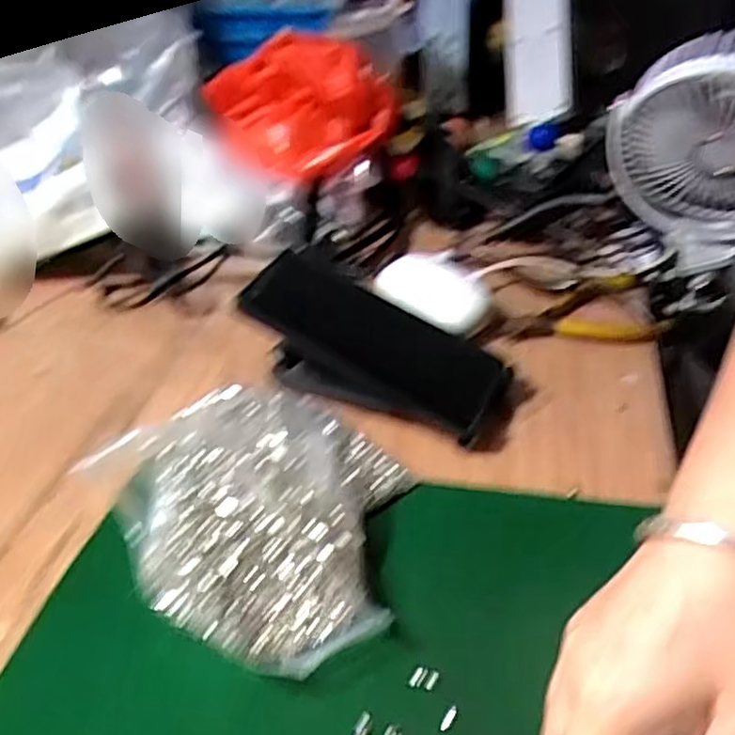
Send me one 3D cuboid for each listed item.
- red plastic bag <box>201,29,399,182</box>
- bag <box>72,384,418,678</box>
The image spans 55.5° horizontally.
[{"bbox_3d":[-0.070,-0.242,0.660,0.072,0.144,0.193,-33,45,-32],"label":"red plastic bag"},{"bbox_3d":[-0.053,0.070,0.363,0.168,0.043,0.139,22,44,30],"label":"bag"}]

